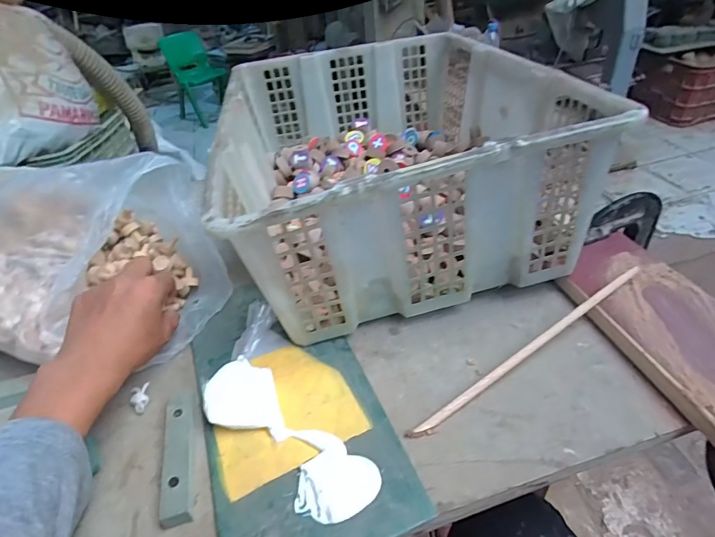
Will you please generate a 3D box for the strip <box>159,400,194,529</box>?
[{"bbox_3d":[-0.142,0.150,0.343,0.023,0.009,0.098,-14,40,-8],"label":"strip"}]

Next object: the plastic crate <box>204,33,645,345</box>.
[{"bbox_3d":[0.024,-0.150,0.531,0.333,0.166,0.458,-11,39,-4],"label":"plastic crate"}]

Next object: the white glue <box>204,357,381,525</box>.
[{"bbox_3d":[-0.061,0.131,0.347,0.167,0.024,0.060,28,51,35],"label":"white glue"}]

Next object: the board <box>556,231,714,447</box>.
[{"bbox_3d":[0.294,0.068,0.373,0.105,0.021,0.280,-14,40,-8],"label":"board"}]

